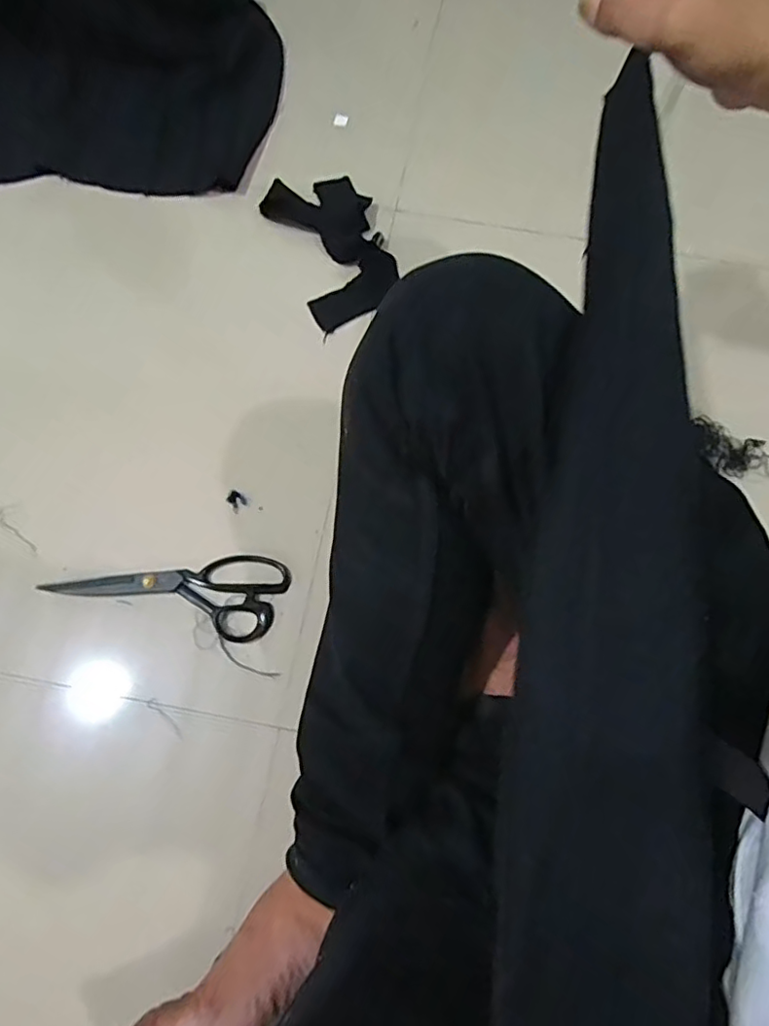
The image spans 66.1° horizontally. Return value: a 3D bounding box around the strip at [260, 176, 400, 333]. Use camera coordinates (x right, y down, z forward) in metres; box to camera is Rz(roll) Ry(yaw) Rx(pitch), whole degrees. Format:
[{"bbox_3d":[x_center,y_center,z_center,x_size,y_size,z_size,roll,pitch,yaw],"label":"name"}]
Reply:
[{"bbox_3d":[-0.058,-0.314,0.693,0.115,0.016,0.201,-24,75,-9],"label":"strip"}]

